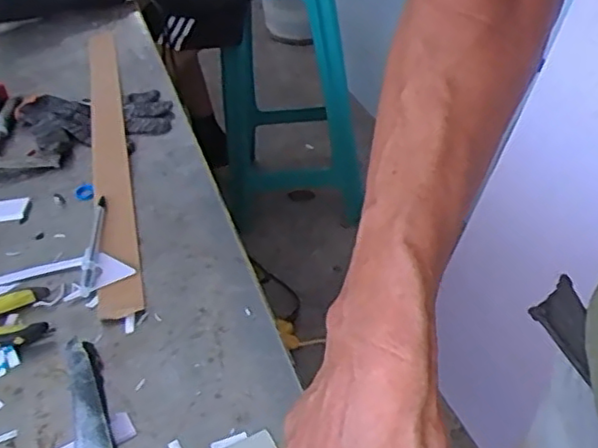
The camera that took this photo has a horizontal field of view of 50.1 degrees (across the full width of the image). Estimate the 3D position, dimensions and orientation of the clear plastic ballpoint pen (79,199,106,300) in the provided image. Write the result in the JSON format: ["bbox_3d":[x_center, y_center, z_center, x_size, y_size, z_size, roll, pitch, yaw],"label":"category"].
[{"bbox_3d":[-0.196,0.017,0.610,0.018,0.012,0.134,-9,39,-6],"label":"clear plastic ballpoint pen"}]

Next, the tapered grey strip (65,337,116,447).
[{"bbox_3d":[-0.150,0.136,0.455,0.028,0.018,0.133,-17,40,-15],"label":"tapered grey strip"}]

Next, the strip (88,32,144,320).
[{"bbox_3d":[-0.237,-0.119,0.793,0.042,0.017,0.663,-11,38,-12],"label":"strip"}]

